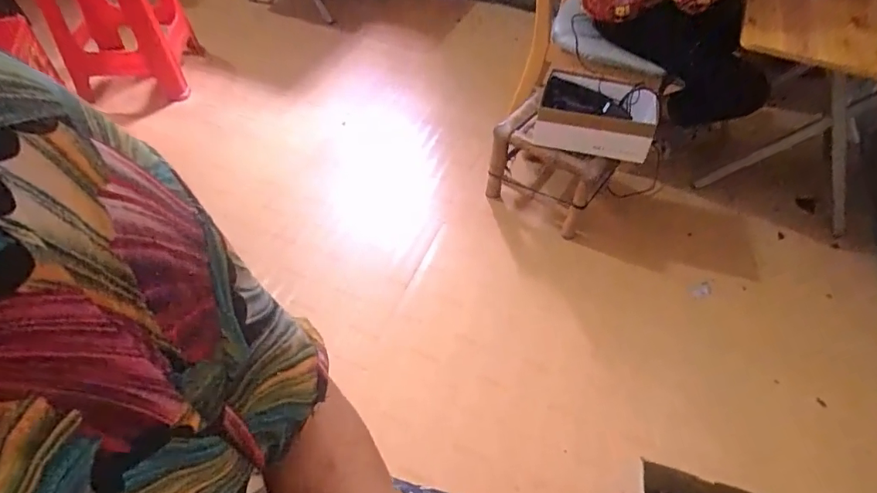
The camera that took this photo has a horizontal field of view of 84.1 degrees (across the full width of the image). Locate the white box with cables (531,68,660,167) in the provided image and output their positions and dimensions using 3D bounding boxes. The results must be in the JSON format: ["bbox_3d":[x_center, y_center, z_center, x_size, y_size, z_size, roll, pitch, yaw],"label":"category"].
[{"bbox_3d":[0.412,-0.345,1.286,0.290,0.127,0.199,15,51,10],"label":"white box with cables"}]

